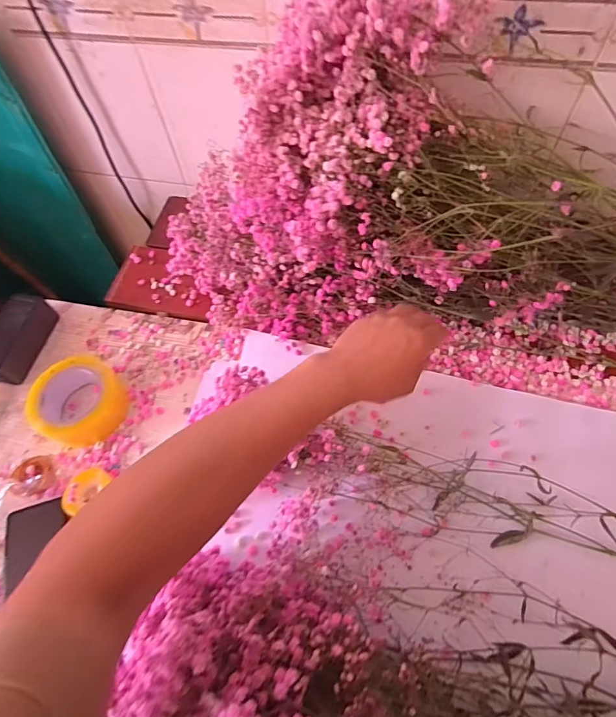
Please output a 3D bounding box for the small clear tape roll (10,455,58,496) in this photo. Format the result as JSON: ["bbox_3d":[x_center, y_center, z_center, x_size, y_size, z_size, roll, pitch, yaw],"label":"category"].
[{"bbox_3d":[-0.357,0.147,0.554,0.061,0.013,0.051,34,69,20],"label":"small clear tape roll"}]

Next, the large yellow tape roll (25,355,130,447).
[{"bbox_3d":[-0.310,0.054,0.579,0.114,0.062,0.112,-2,61,3],"label":"large yellow tape roll"}]

